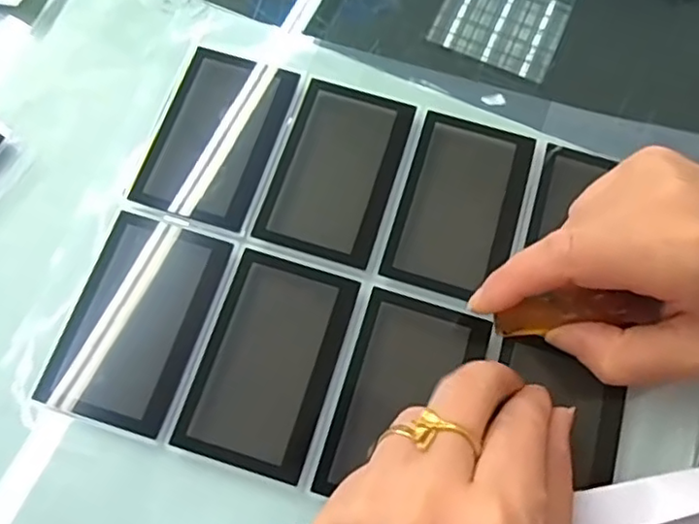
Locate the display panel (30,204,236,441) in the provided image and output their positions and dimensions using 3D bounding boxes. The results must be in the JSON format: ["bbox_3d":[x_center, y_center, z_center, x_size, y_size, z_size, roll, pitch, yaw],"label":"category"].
[{"bbox_3d":[-0.088,0.023,0.259,0.052,0.004,0.084,16,71,6],"label":"display panel"}]

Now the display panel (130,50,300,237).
[{"bbox_3d":[-0.062,-0.059,0.289,0.053,0.004,0.084,15,71,6],"label":"display panel"}]

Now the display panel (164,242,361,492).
[{"bbox_3d":[-0.033,0.040,0.256,0.052,0.006,0.084,16,71,6],"label":"display panel"}]

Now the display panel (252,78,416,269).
[{"bbox_3d":[-0.006,-0.042,0.285,0.051,0.005,0.084,16,71,6],"label":"display panel"}]

